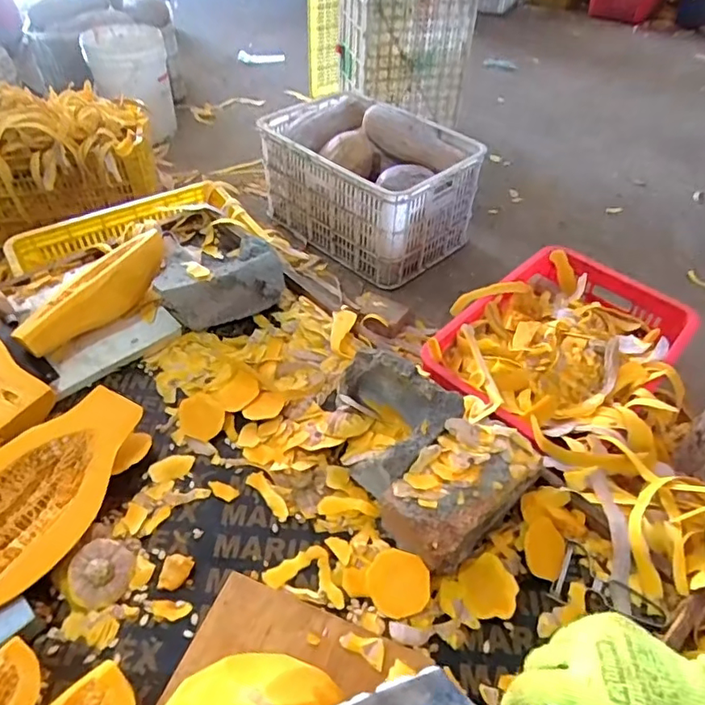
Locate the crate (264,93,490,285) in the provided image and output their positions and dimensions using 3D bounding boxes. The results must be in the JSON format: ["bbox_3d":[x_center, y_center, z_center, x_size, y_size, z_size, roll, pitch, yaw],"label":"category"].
[{"bbox_3d":[0.033,-0.542,1.739,0.620,0.339,0.428,33,53,27],"label":"crate"}]

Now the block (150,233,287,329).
[{"bbox_3d":[-0.244,-0.130,1.036,0.227,0.116,0.104,-12,47,-13],"label":"block"}]

